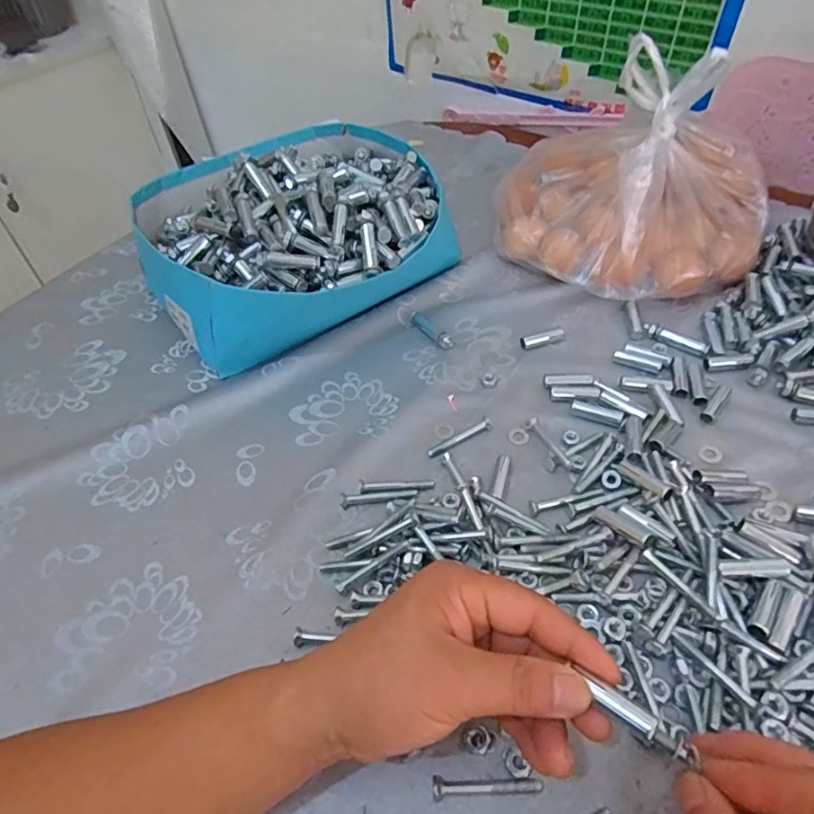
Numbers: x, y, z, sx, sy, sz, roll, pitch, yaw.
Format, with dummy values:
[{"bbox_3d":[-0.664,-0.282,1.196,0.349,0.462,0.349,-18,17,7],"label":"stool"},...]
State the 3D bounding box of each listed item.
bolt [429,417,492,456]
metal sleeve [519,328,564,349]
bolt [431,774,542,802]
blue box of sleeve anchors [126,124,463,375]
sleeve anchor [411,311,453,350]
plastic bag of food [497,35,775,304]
[{"bbox_3d":[0.042,0.024,0.449,0.058,0.005,0.008,-26,52,-17],"label":"bolt"},{"bbox_3d":[0.122,-0.062,0.518,0.041,0.008,0.012,-18,50,-11],"label":"metal sleeve"},{"bbox_3d":[0.042,0.196,0.296,0.056,0.008,0.009,-3,49,2],"label":"bolt"},{"bbox_3d":[-0.112,-0.183,0.567,0.270,0.116,0.280,-21,51,-13],"label":"blue box of sleeve anchors"},{"bbox_3d":[0.023,-0.073,0.534,0.014,0.007,0.060,-30,53,-20],"label":"sleeve anchor"},{"bbox_3d":[0.203,-0.202,0.521,0.242,0.164,0.141,12,51,14],"label":"plastic bag of food"}]

